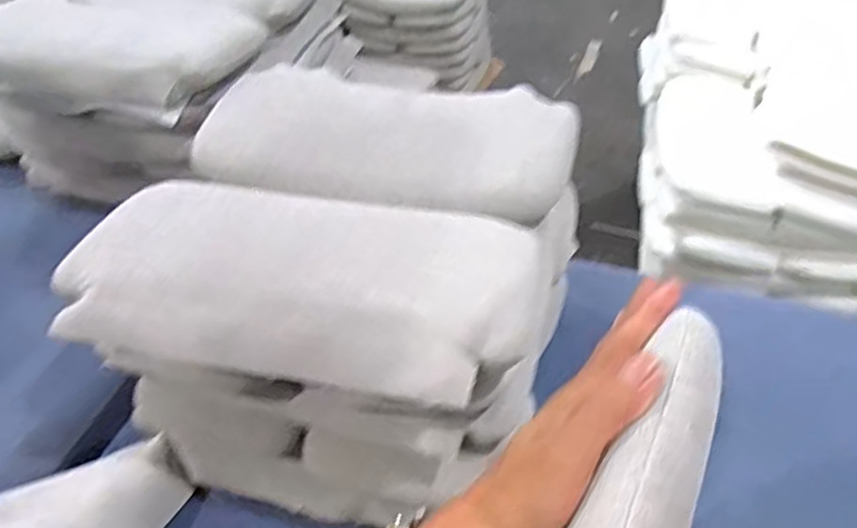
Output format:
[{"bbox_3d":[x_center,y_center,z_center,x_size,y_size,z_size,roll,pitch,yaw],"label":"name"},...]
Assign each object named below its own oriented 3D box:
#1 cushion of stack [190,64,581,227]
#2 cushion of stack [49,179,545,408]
[{"bbox_3d":[-0.051,-0.147,0.790,0.436,0.051,0.222,6,45,11],"label":"cushion of stack"},{"bbox_3d":[-0.116,0.010,0.629,0.431,0.047,0.216,9,45,13],"label":"cushion of stack"}]

